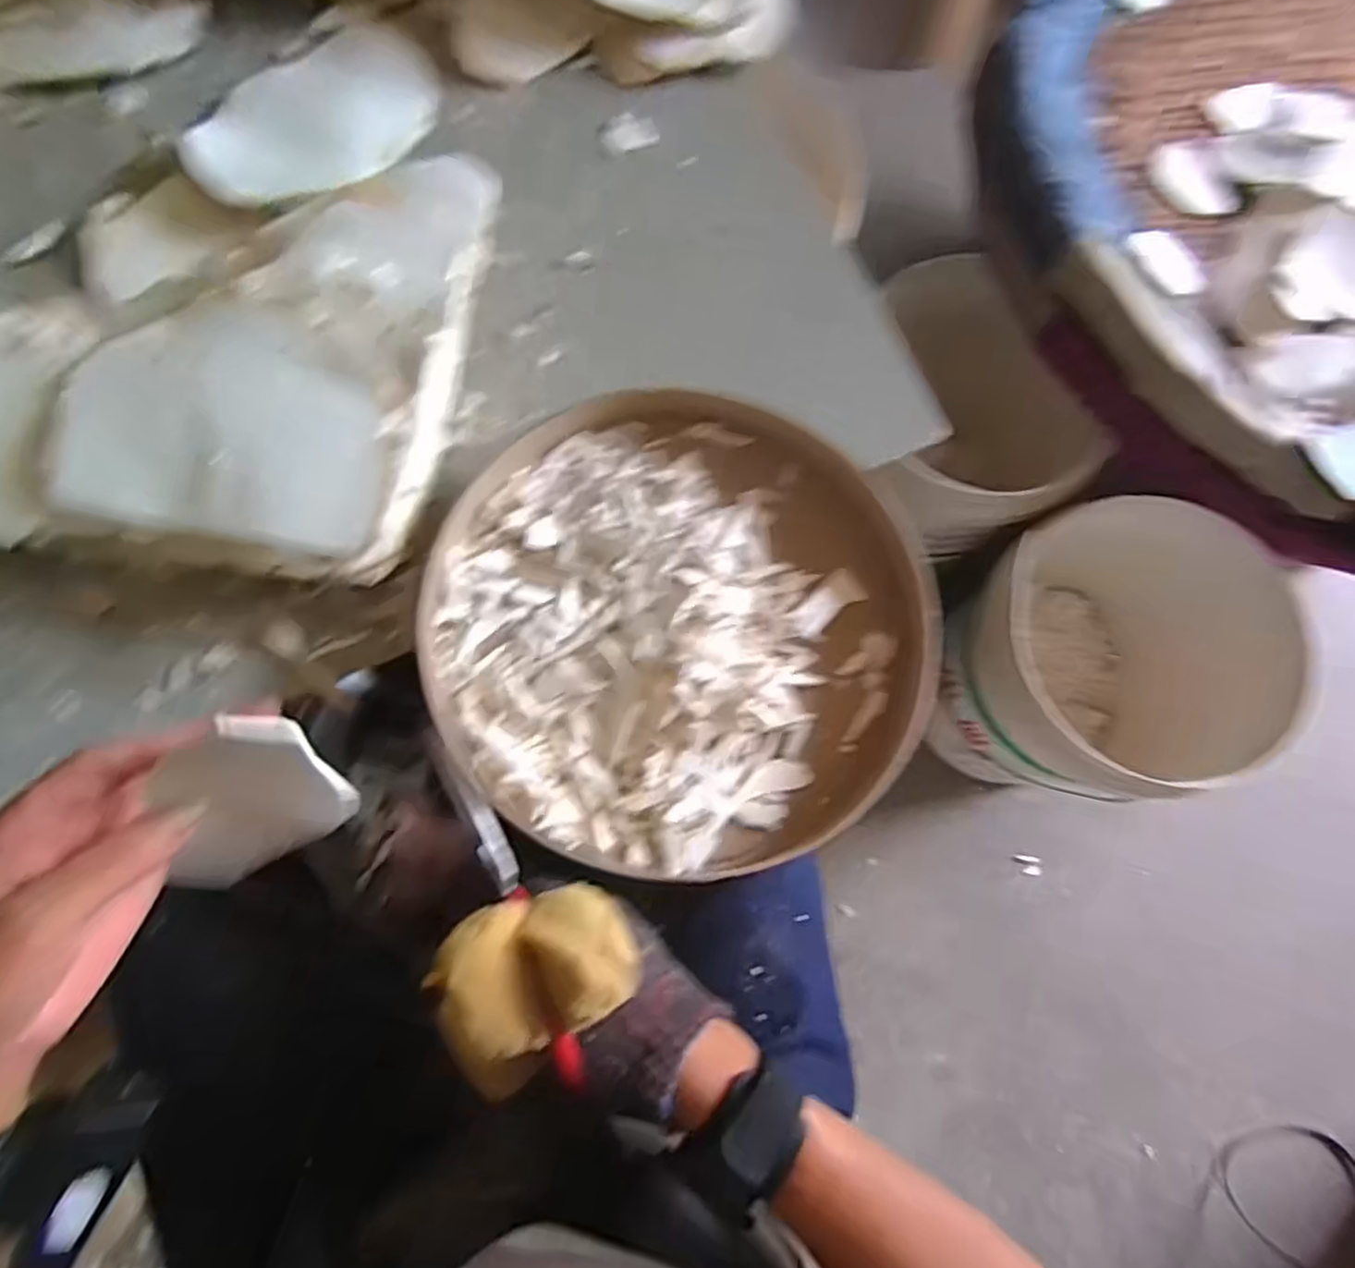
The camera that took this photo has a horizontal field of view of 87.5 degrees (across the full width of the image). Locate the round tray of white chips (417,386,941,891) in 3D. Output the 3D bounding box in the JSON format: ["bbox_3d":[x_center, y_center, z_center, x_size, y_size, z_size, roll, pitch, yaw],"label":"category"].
[{"bbox_3d":[0.002,-0.008,0.448,0.302,0.042,0.298,0,77,-1],"label":"round tray of white chips"}]

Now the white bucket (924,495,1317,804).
[{"bbox_3d":[0.455,0.027,0.805,0.271,0.279,0.282,0,77,-1],"label":"white bucket"}]

